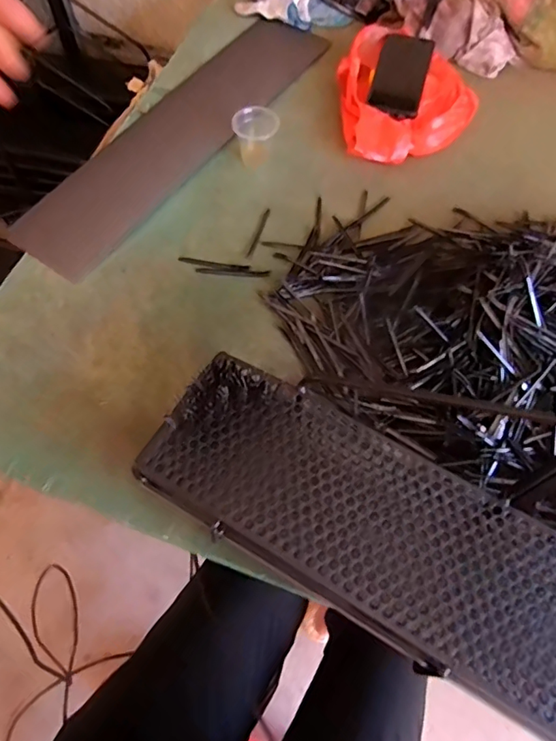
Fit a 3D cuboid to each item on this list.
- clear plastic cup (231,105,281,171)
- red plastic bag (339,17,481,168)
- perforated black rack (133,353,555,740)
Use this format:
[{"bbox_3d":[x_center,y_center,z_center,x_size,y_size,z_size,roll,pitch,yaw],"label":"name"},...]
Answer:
[{"bbox_3d":[-0.030,-0.328,0.713,0.060,0.064,0.052,-7,64,-5],"label":"clear plastic cup"},{"bbox_3d":[0.178,-0.419,0.765,0.196,0.079,0.236,-10,64,-6],"label":"red plastic bag"},{"bbox_3d":[0.158,0.169,0.401,0.581,0.040,0.147,28,65,15],"label":"perforated black rack"}]

